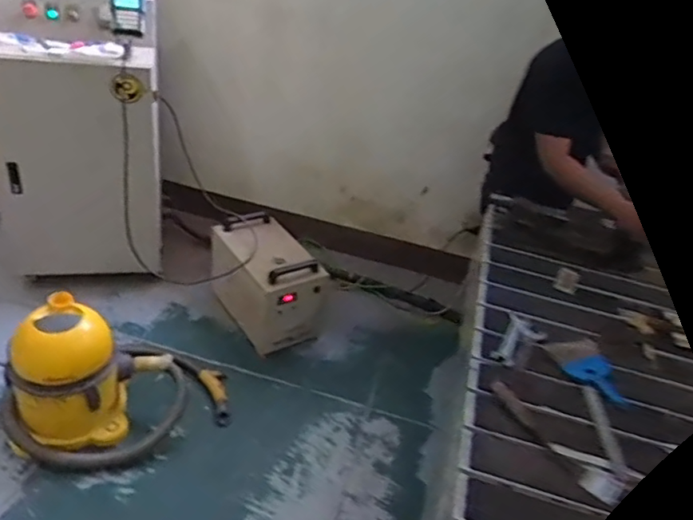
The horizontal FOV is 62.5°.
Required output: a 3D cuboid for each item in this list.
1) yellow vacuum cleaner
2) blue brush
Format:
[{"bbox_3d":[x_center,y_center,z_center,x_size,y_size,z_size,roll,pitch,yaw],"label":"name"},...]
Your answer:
[{"bbox_3d":[-0.707,0.328,1.758,0.629,0.403,0.368,-14,41,-31],"label":"yellow vacuum cleaner"},{"bbox_3d":[0.542,0.242,1.243,0.133,0.020,0.188,-9,38,-22],"label":"blue brush"}]

